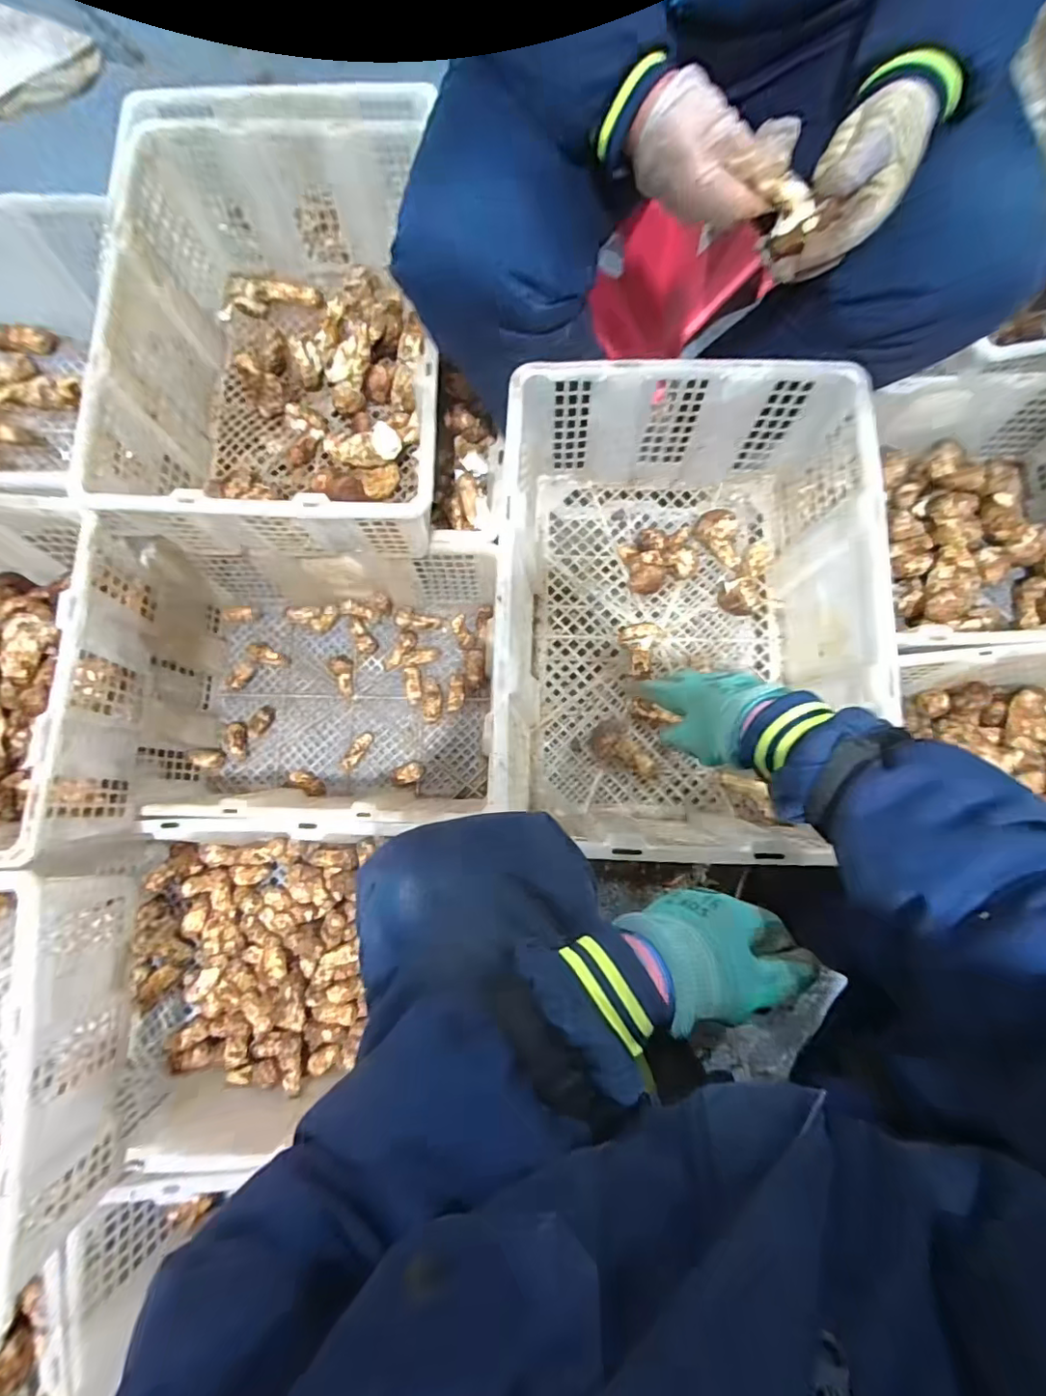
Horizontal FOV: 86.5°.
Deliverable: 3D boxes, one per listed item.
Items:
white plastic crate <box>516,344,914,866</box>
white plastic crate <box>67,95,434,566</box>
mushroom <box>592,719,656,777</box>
[{"bbox_3d":[0.160,-0.081,0.593,0.350,0.179,0.469,-3,80,0],"label":"white plastic crate"},{"bbox_3d":[-0.257,-0.400,0.648,0.338,0.170,0.478,0,80,1],"label":"white plastic crate"},{"bbox_3d":[0.114,0.061,0.632,0.051,0.041,0.078,-35,81,-5],"label":"mushroom"}]

